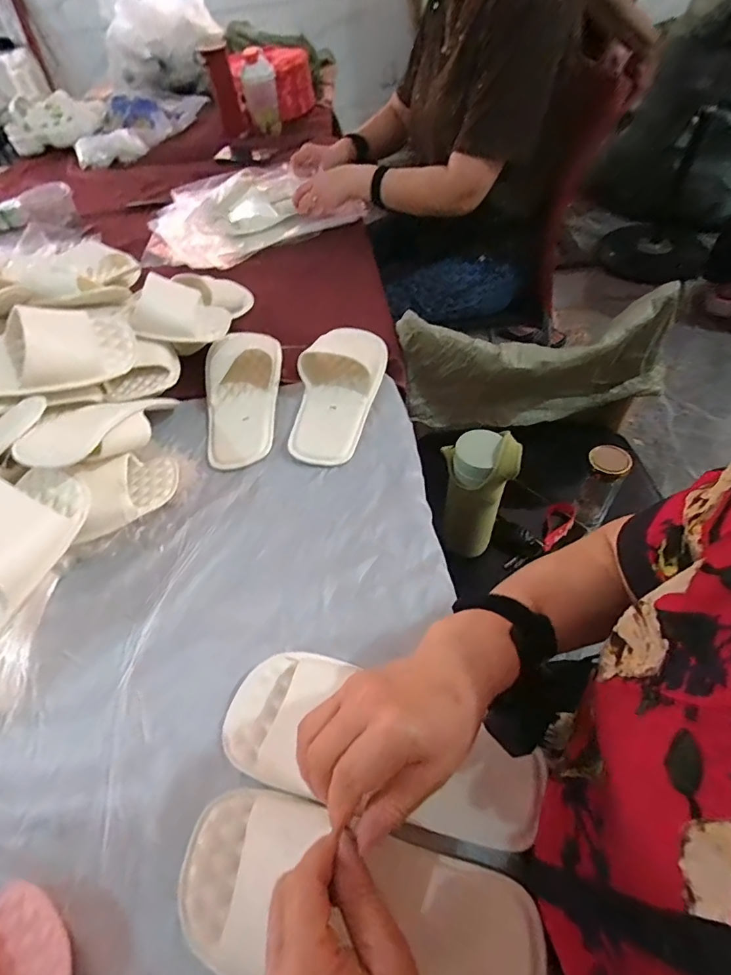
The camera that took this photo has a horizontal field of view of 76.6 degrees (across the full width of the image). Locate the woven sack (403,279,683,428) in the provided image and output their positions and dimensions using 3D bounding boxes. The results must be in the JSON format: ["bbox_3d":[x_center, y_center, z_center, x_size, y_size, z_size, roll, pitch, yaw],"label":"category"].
[{"bbox_3d":[0.273,-0.187,0.755,0.427,0.201,0.086,-1,53,6],"label":"woven sack"}]

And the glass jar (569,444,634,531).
[{"bbox_3d":[0.363,-0.001,0.729,0.058,0.147,0.063,29,61,25],"label":"glass jar"}]

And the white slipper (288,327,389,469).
[{"bbox_3d":[-0.037,-0.149,0.630,0.105,0.048,0.257,10,56,12],"label":"white slipper"}]

